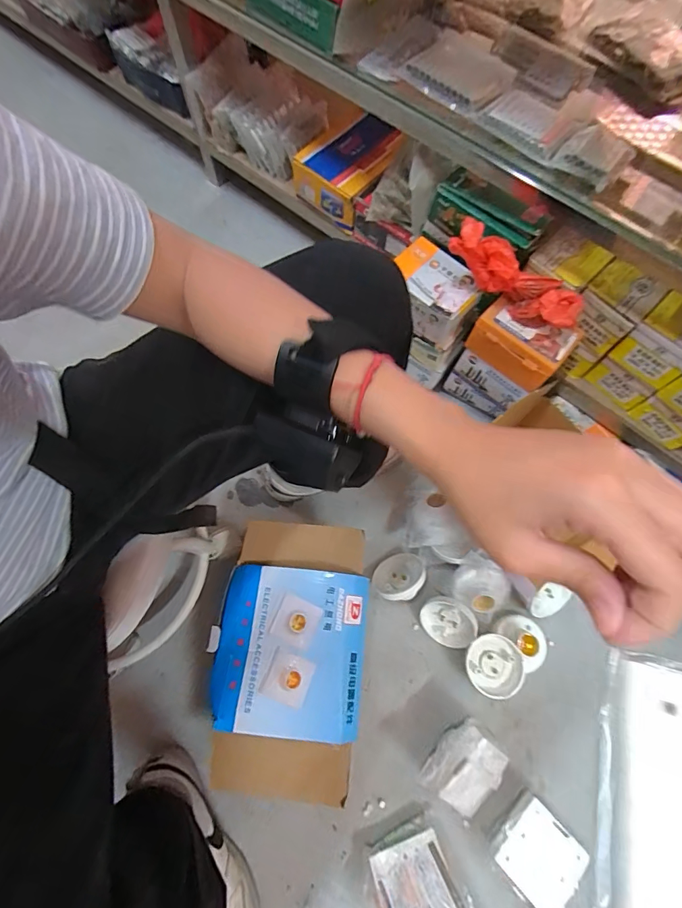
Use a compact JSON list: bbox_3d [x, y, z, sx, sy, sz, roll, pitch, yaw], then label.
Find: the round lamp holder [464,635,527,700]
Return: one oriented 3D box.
[{"bbox_3d":[0.219,0.302,0.582,0.077,0.037,0.077,1,71,-2],"label":"round lamp holder"}]

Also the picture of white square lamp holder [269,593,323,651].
[{"bbox_3d":[-0.056,0.208,0.503,0.051,0.004,0.052,23,72,5],"label":"picture of white square lamp holder"}]

